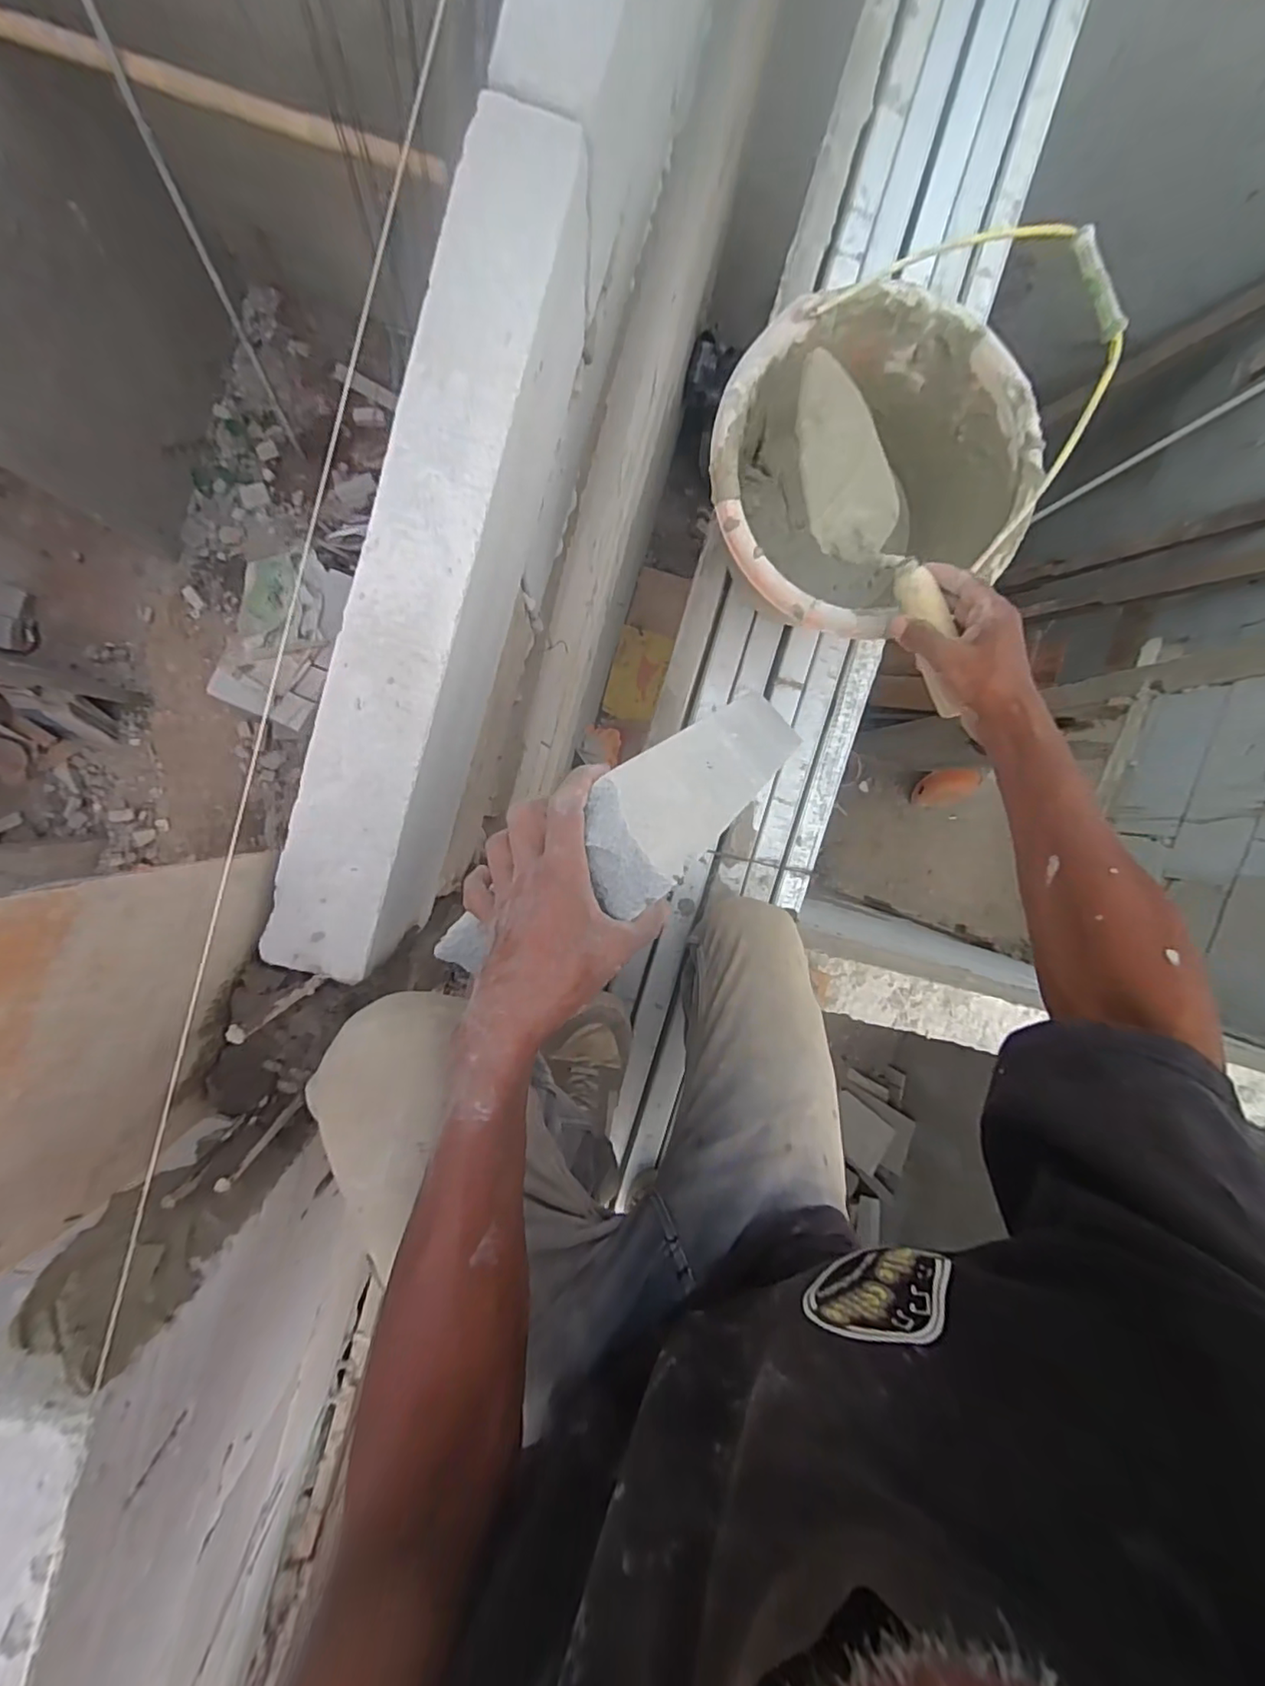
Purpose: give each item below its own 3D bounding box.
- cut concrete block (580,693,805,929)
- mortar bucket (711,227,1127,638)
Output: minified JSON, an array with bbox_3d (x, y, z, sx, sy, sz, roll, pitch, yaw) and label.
[{"bbox_3d":[0.062,-0.058,0.467,0.044,0.335,0.072,-27,98,35],"label":"cut concrete block"},{"bbox_3d":[0.216,-0.330,0.554,0.291,0.233,0.272,-21,96,-3],"label":"mortar bucket"}]

